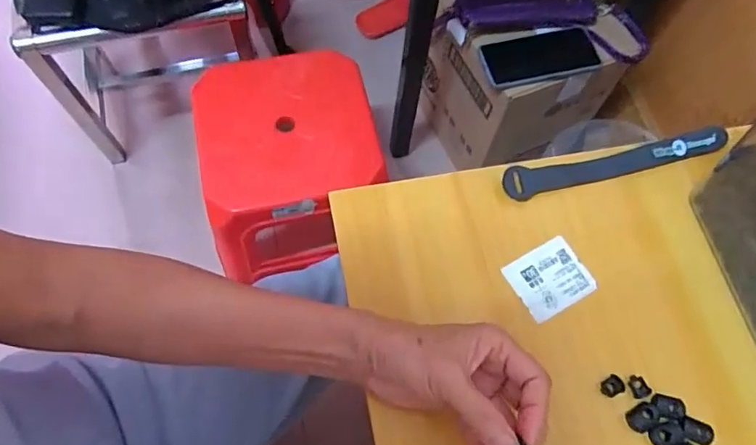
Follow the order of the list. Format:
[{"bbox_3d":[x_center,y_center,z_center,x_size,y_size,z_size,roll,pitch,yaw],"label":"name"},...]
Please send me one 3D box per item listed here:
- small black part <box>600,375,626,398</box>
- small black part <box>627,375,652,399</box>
[{"bbox_3d":[0.164,0.115,0.359,0.014,0.007,0.013,1,67,-2],"label":"small black part"},{"bbox_3d":[0.183,0.115,0.360,0.013,0.004,0.016,-15,68,-8],"label":"small black part"}]

